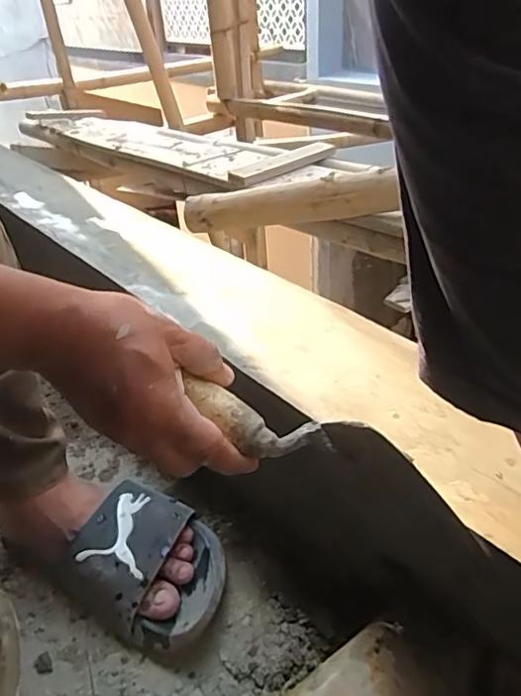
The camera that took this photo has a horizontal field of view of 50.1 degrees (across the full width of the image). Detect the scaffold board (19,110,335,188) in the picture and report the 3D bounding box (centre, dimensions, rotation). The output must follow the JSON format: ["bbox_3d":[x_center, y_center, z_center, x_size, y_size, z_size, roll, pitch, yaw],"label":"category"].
[{"bbox_3d":[-0.290,-0.547,1.456,0.279,0.045,1.122,-32,42,-32],"label":"scaffold board"}]

